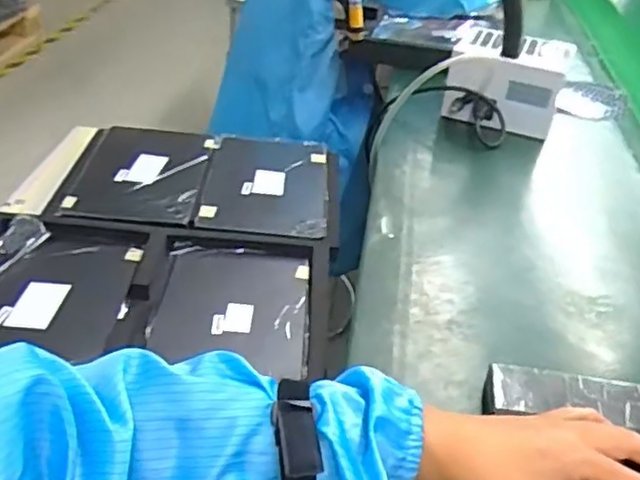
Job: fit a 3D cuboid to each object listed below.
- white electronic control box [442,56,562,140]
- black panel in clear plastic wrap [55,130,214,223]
[{"bbox_3d":[0.260,-0.203,0.949,0.159,0.112,0.035,10,36,4],"label":"white electronic control box"},{"bbox_3d":[-0.255,-0.102,0.949,0.175,0.020,0.242,4,36,-4],"label":"black panel in clear plastic wrap"}]

